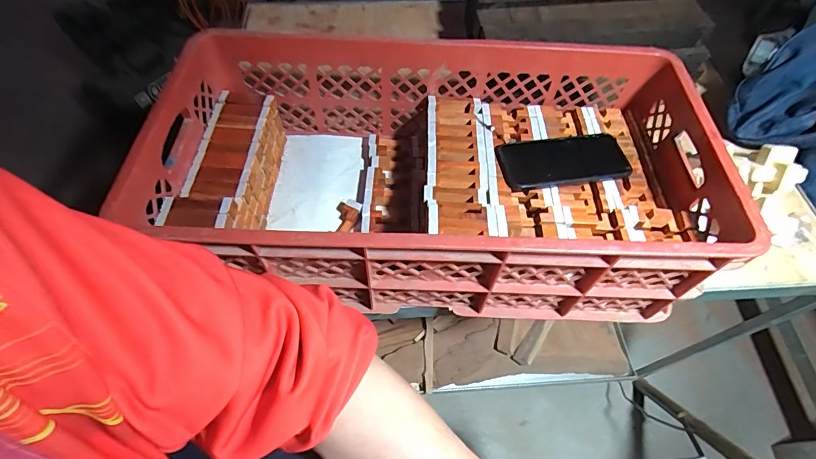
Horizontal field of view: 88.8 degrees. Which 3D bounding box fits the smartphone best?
[{"bbox_3d":[0.208,-0.092,0.550,0.169,0.015,0.076,-8,60,-8],"label":"smartphone"}]

